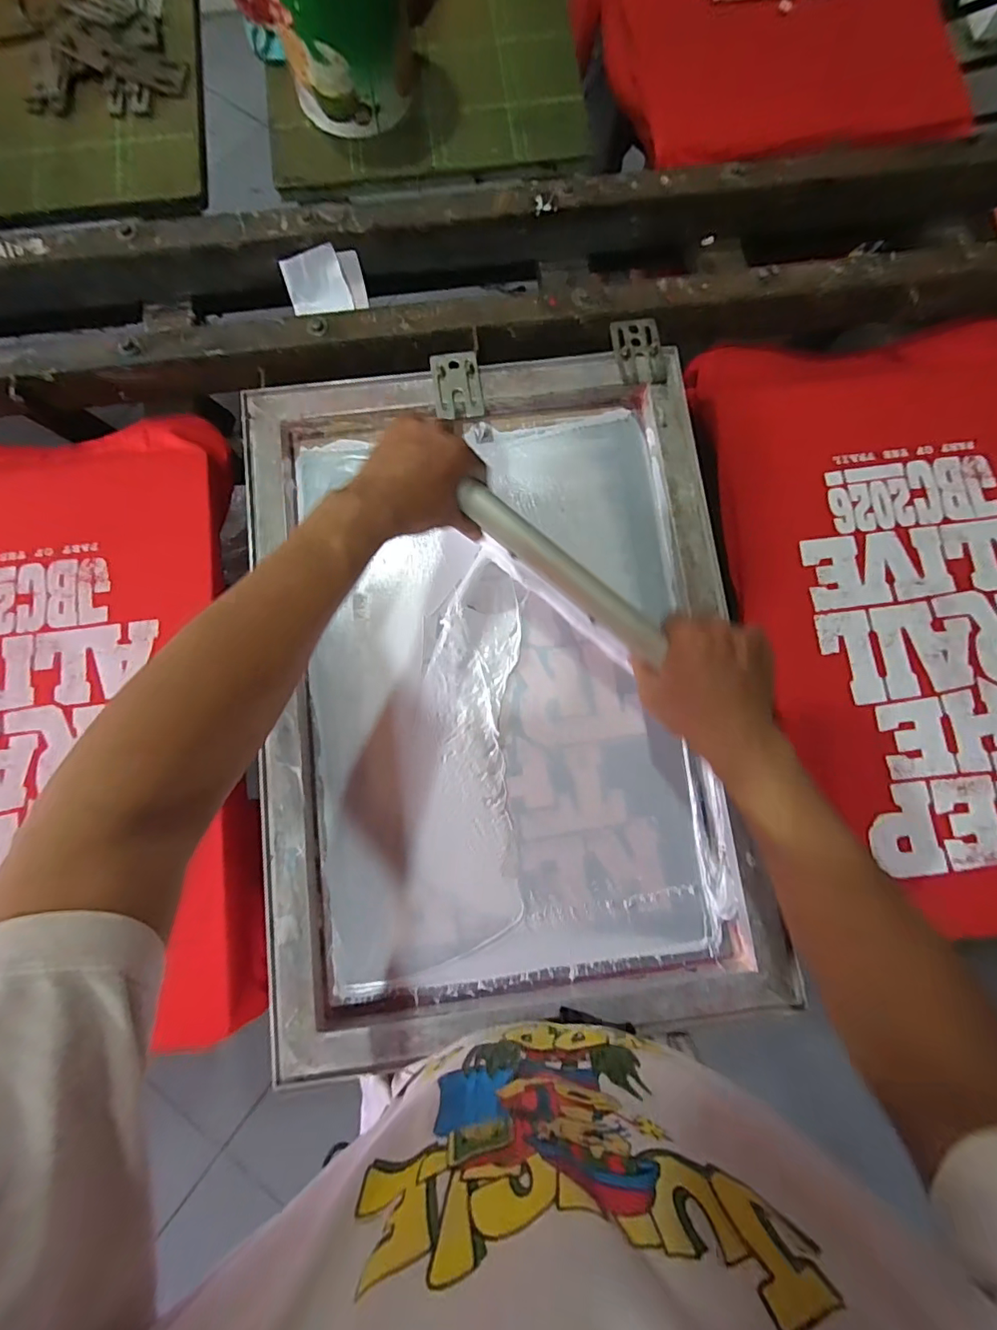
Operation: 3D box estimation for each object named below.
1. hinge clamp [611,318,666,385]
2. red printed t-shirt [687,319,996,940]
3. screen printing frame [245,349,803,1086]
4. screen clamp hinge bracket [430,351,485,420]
[{"bbox_3d":[0.153,-0.343,0.546,0.050,0.006,0.077,-6,81,-1],"label":"hinge clamp"},{"bbox_3d":[0.481,-0.073,0.539,0.401,0.032,0.654,-13,81,-2],"label":"red printed t-shirt"},{"bbox_3d":[0.002,0.009,0.506,0.462,0.036,0.649,-7,81,-1],"label":"screen printing frame"},{"bbox_3d":[-0.044,-0.302,0.540,0.051,0.006,0.079,-6,82,-5],"label":"screen clamp hinge bracket"}]

